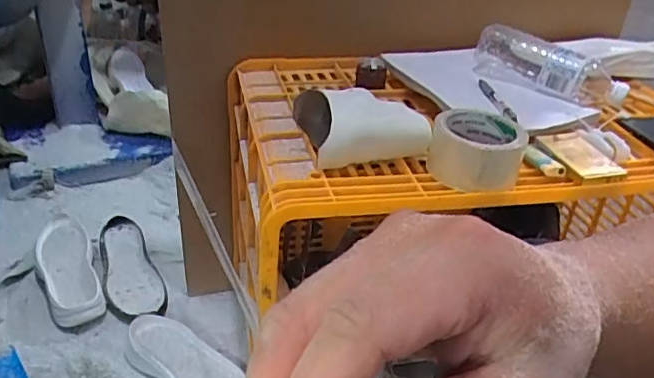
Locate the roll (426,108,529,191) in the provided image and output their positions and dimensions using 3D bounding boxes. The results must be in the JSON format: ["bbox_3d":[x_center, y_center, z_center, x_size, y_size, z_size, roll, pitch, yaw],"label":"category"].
[{"bbox_3d":[0.160,-0.044,0.619,0.094,0.057,0.103,3,32,-2],"label":"roll"}]

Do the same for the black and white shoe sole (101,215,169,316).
[{"bbox_3d":[-0.385,0.154,1.115,0.104,0.037,0.290,-12,35,-24],"label":"black and white shoe sole"}]

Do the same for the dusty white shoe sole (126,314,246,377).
[{"bbox_3d":[-0.223,0.286,0.931,0.251,0.034,0.107,26,38,30],"label":"dusty white shoe sole"}]

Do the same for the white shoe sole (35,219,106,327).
[{"bbox_3d":[-0.490,0.155,1.080,0.098,0.055,0.259,-13,36,-25],"label":"white shoe sole"}]

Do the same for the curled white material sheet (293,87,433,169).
[{"bbox_3d":[0.038,-0.076,0.642,0.132,0.064,0.085,-9,34,-20],"label":"curled white material sheet"}]

